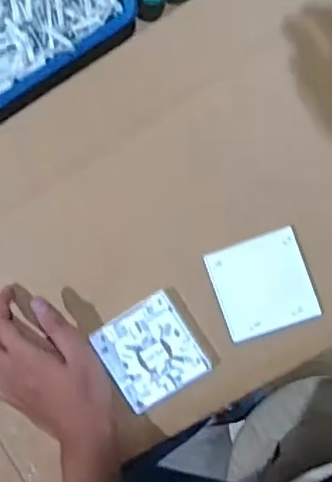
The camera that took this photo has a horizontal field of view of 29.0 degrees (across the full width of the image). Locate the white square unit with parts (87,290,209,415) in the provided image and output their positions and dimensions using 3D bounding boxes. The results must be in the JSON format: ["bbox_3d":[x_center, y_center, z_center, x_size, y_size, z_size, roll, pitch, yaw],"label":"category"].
[{"bbox_3d":[-0.015,0.107,0.618,0.086,0.013,0.091,-34,89,8],"label":"white square unit with parts"}]

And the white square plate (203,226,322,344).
[{"bbox_3d":[0.091,0.042,0.606,0.088,0.011,0.089,-19,91,8],"label":"white square plate"}]

